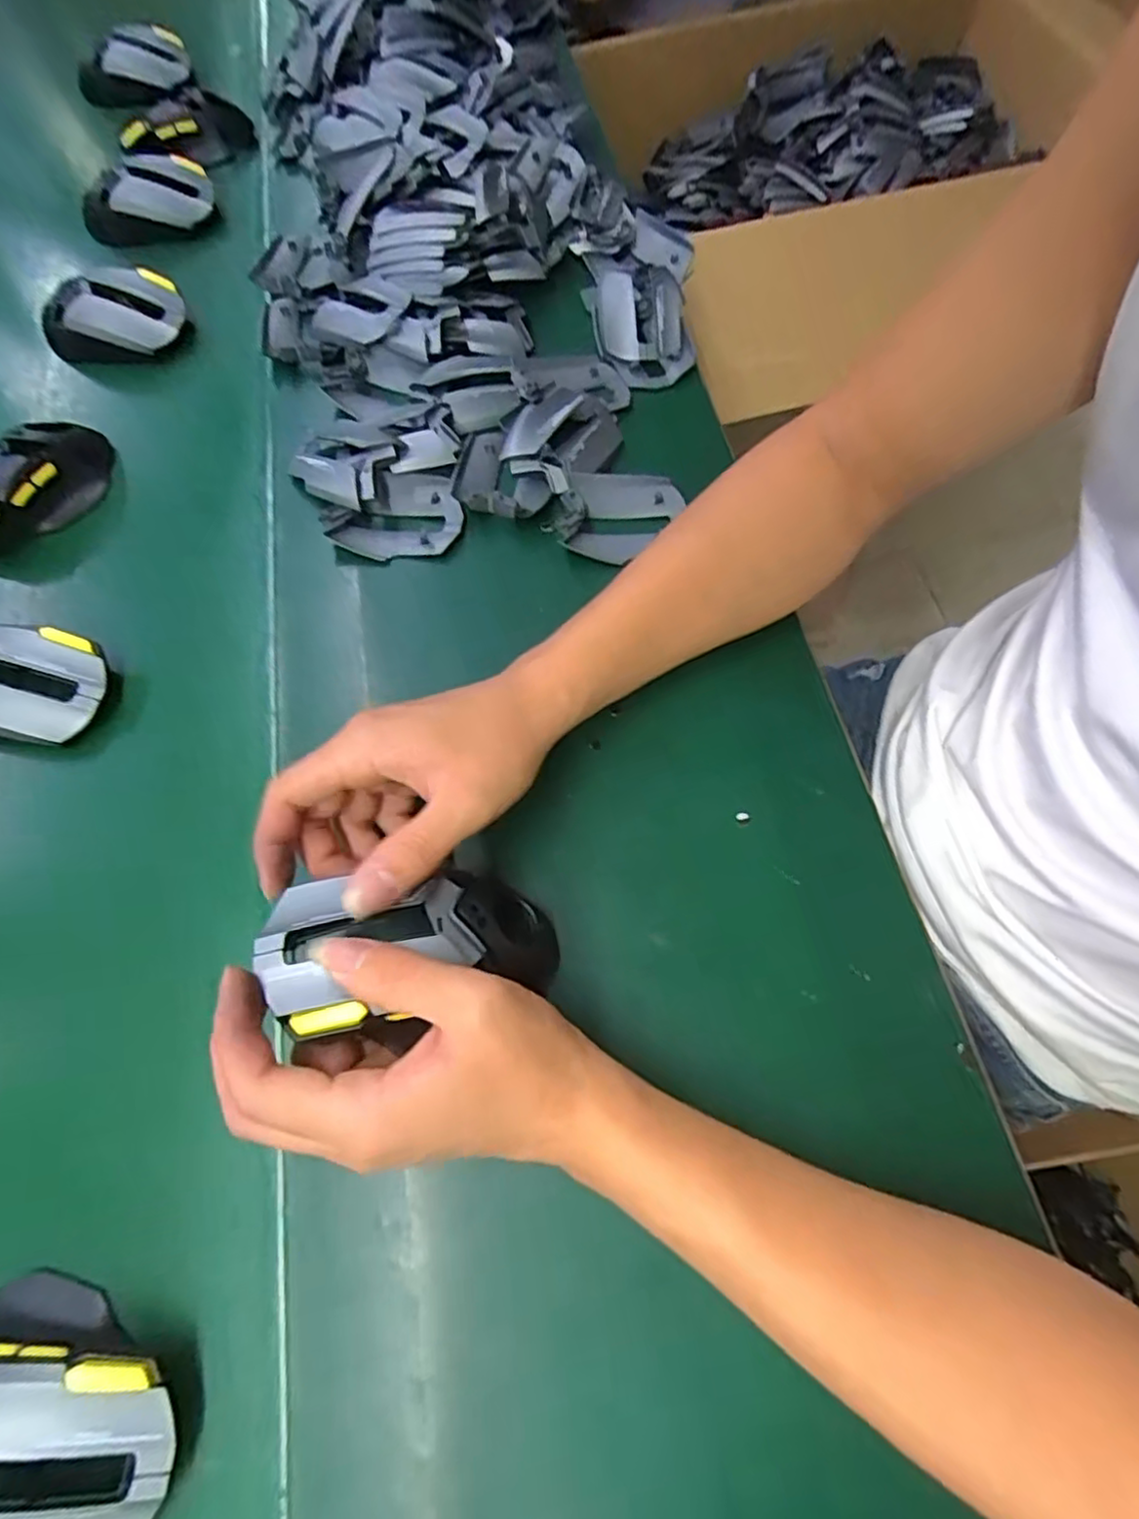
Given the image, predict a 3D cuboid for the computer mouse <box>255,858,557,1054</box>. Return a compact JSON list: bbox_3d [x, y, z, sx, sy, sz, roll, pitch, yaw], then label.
[{"bbox_3d":[-0.057,0.076,0.270,0.124,0.033,0.064,-1,65,-30],"label":"computer mouse"}]

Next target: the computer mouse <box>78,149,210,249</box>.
[{"bbox_3d":[-0.357,-0.471,0.565,0.106,0.048,0.059,-12,66,-1],"label":"computer mouse"}]

